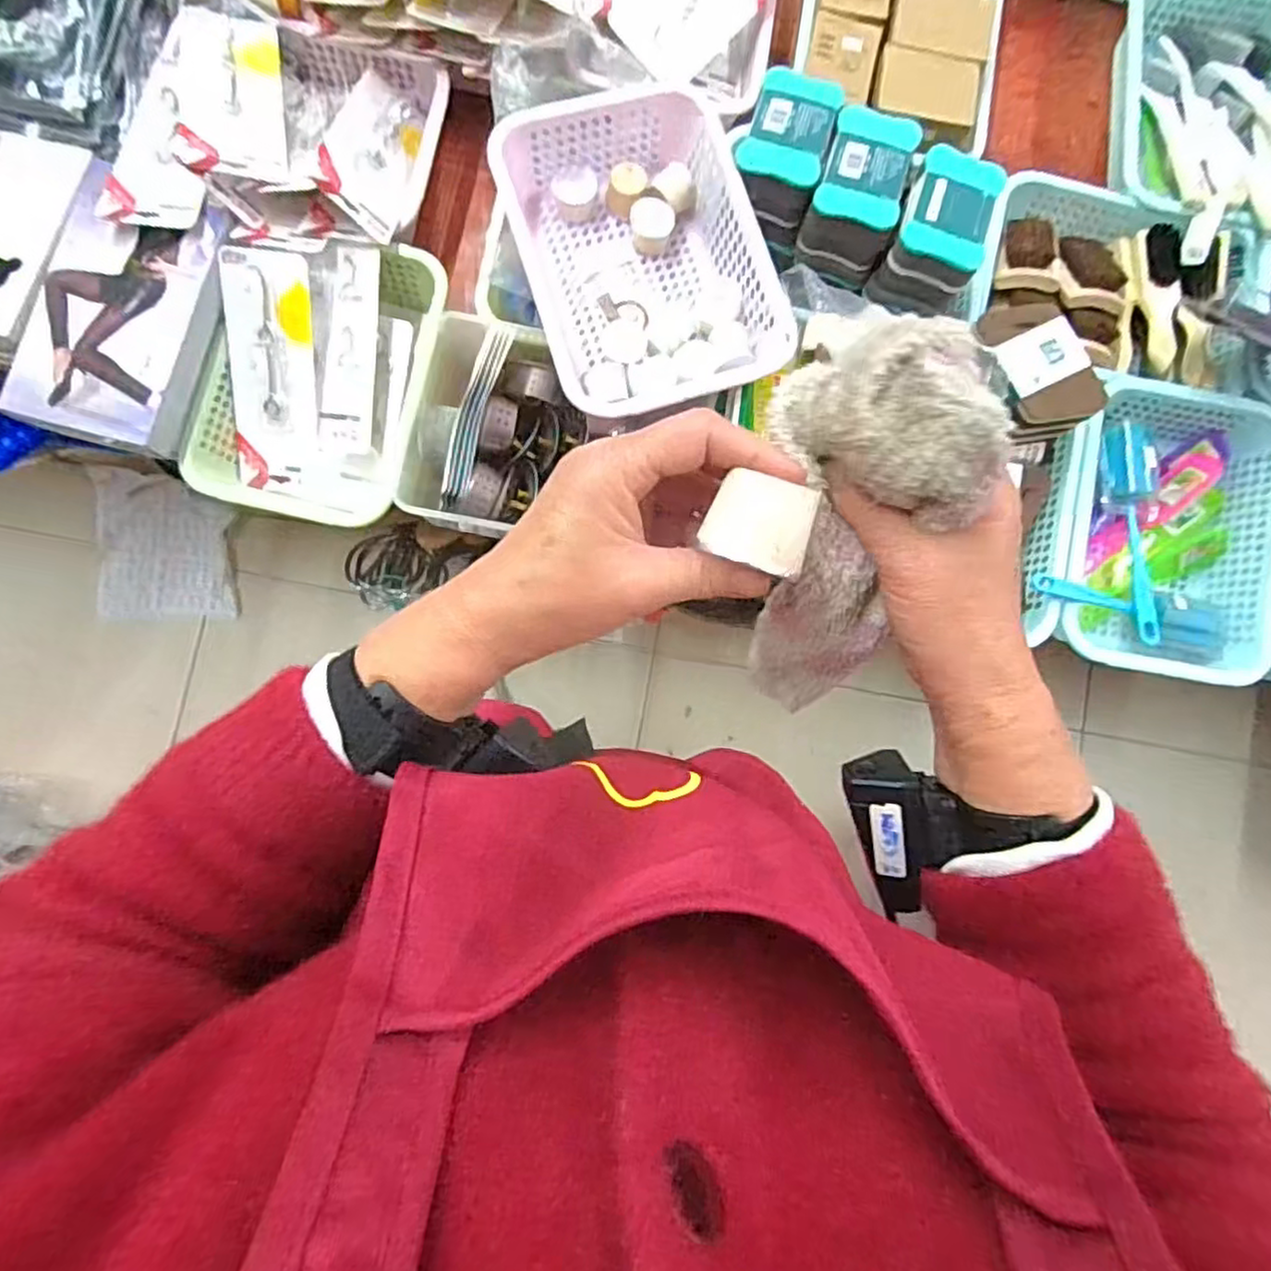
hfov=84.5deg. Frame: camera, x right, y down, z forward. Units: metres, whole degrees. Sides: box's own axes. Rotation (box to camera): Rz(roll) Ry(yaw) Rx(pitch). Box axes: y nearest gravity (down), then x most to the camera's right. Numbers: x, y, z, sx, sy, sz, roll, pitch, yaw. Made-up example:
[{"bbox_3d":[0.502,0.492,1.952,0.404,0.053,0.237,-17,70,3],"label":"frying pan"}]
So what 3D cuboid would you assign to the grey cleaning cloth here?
[{"bbox_3d":[0.089,-0.041,0.310,0.072,0.186,0.055,9,43,-1],"label":"grey cleaning cloth"}]

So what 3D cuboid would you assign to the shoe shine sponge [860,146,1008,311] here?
[{"bbox_3d":[0.294,-0.391,0.682,0.082,0.070,0.139,23,84,0],"label":"shoe shine sponge"}]

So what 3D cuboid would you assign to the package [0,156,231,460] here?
[{"bbox_3d":[-0.512,-0.320,0.692,0.165,0.030,0.253,16,84,0],"label":"package"}]

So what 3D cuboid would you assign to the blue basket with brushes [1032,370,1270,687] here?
[{"bbox_3d":[0.582,-0.111,0.784,0.258,0.077,0.318,17,84,0],"label":"blue basket with brushes"}]

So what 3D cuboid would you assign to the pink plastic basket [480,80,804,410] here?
[{"bbox_3d":[0.001,-0.373,0.686,0.218,0.077,0.295,-18,85,-4],"label":"pink plastic basket"}]

